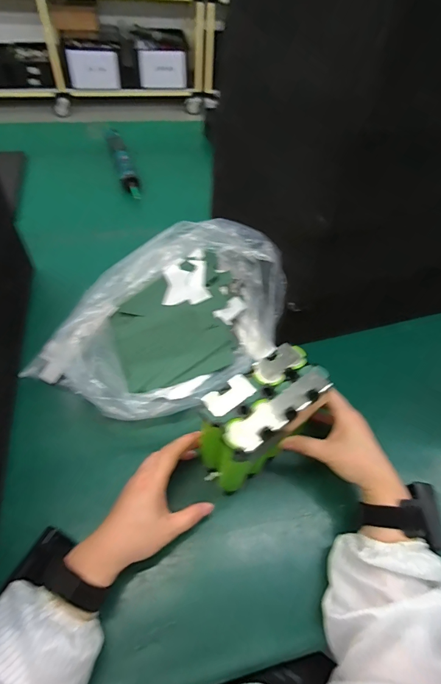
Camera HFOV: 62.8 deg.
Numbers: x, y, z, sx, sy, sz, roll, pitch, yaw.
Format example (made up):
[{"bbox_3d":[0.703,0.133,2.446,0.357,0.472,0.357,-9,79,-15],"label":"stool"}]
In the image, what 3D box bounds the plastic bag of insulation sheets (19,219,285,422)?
[{"bbox_3d":[-0.069,-0.031,0.514,0.226,0.168,0.352,40,59,23],"label":"plastic bag of insulation sheets"}]

